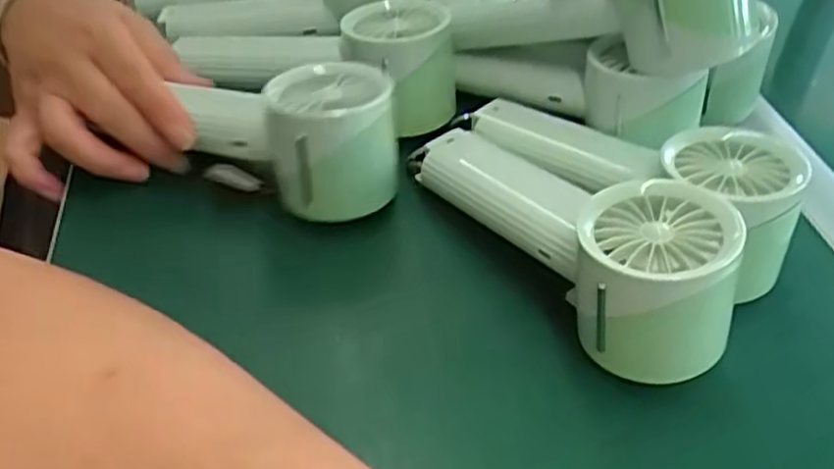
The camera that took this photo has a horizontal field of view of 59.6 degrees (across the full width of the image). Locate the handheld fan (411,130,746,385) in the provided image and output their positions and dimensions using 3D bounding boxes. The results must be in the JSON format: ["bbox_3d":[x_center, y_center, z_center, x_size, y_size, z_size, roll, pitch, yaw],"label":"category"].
[{"bbox_3d":[0.067,-0.002,0.340,0.056,0.066,0.170,-20,34,-24],"label":"handheld fan"}]

